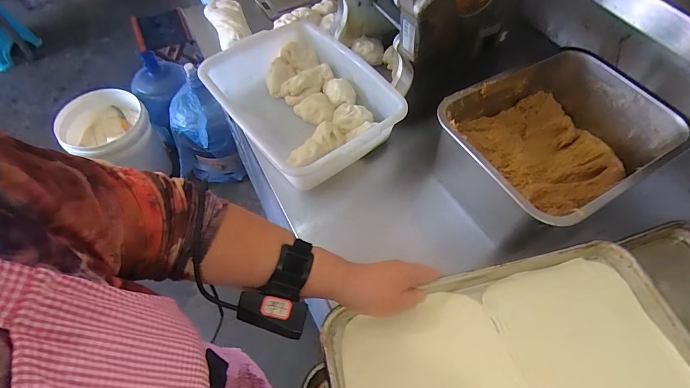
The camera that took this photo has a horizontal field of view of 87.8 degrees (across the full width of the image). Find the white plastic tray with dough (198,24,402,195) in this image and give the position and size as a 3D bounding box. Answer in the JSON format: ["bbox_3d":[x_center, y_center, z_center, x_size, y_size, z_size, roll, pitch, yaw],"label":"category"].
[{"bbox_3d":[-0.084,-0.175,0.714,0.281,0.112,0.358,-33,65,-22],"label":"white plastic tray with dough"}]

